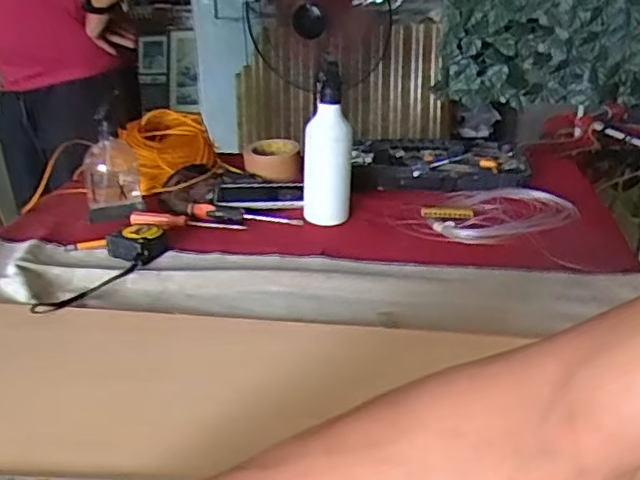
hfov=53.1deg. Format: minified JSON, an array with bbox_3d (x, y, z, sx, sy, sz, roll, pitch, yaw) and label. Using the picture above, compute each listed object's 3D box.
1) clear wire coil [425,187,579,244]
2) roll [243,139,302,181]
[{"bbox_3d":[0.274,-0.049,1.004,0.225,0.020,0.169,-11,26,-19],"label":"clear wire coil"},{"bbox_3d":[-0.088,-0.153,1.190,0.104,0.041,0.122,-5,25,-6],"label":"roll"}]

